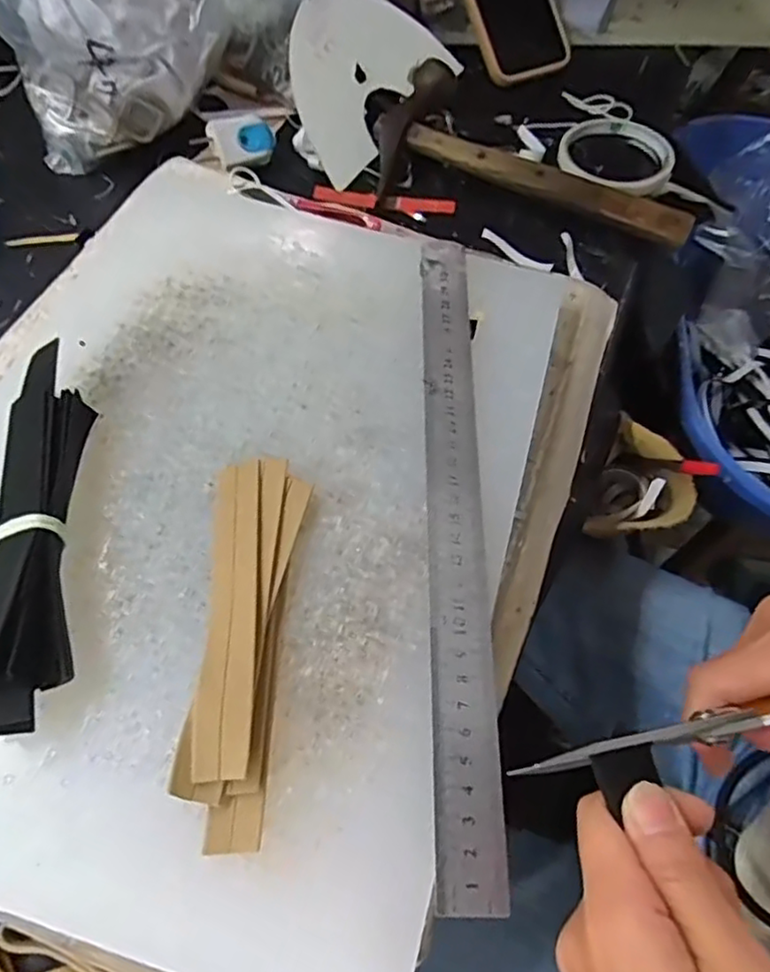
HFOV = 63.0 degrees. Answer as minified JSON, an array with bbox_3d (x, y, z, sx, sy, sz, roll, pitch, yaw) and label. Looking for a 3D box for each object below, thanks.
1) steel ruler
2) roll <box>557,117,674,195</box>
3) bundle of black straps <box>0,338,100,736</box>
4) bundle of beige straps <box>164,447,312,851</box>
[{"bbox_3d":[0.032,0.005,0.291,0.027,0.005,0.316,2,61,-2],"label":"steel ruler"},{"bbox_3d":[0.179,-0.259,0.488,0.084,0.012,0.097,7,61,0],"label":"roll"},{"bbox_3d":[-0.142,0.014,0.259,0.031,0.031,0.161,-5,62,-6],"label":"bundle of black straps"},{"bbox_3d":[-0.055,0.056,0.249,0.034,0.018,0.150,2,61,-2],"label":"bundle of beige straps"}]

